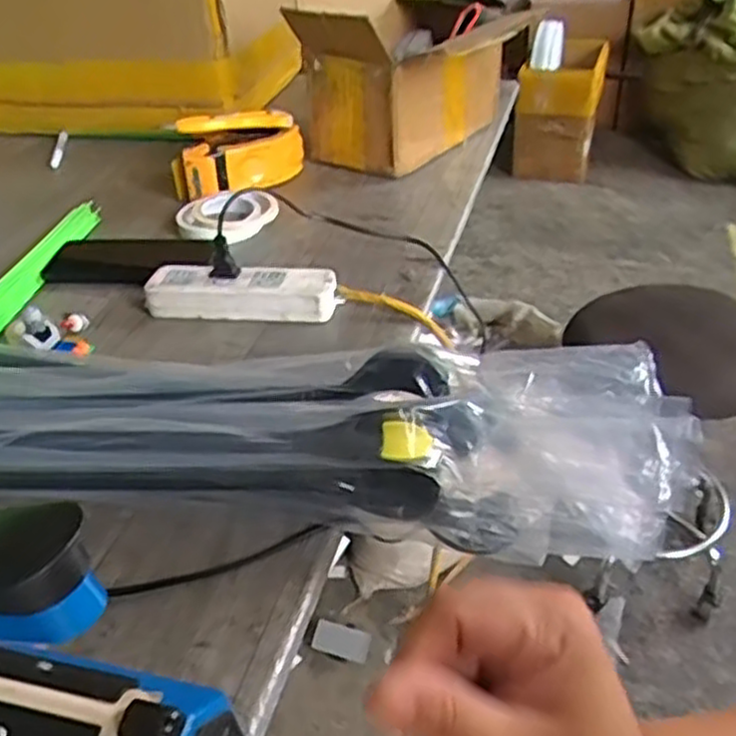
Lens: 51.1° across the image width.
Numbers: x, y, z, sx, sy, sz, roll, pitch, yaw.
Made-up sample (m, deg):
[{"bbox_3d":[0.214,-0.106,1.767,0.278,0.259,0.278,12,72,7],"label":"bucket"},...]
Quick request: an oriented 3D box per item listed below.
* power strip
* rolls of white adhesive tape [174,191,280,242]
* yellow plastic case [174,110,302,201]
[{"bbox_3d":[-0.115,-0.069,0.704,0.173,0.029,0.052,1,36,5],"label":"power strip"},{"bbox_3d":[-0.154,-0.172,0.845,0.096,0.029,0.087,19,41,27],"label":"rolls of white adhesive tape"},{"bbox_3d":[-0.153,-0.251,0.920,0.150,0.072,0.107,-5,36,-3],"label":"yellow plastic case"}]

